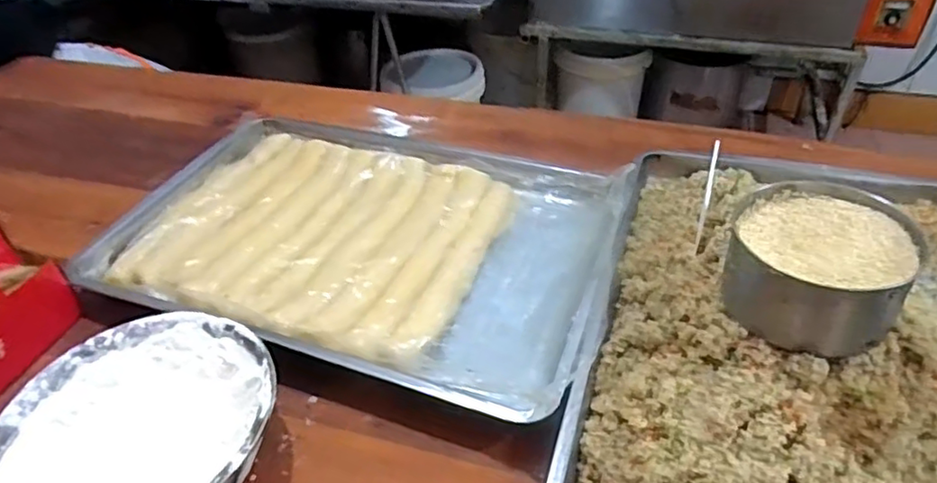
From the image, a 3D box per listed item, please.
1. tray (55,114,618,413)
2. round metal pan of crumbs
[{"bbox_3d":[-0.131,-0.018,0.769,0.590,0.041,0.405,12,43,17],"label":"tray"},{"bbox_3d":[0.289,0.018,0.524,0.133,0.076,0.129,-2,40,2],"label":"round metal pan of crumbs"}]

